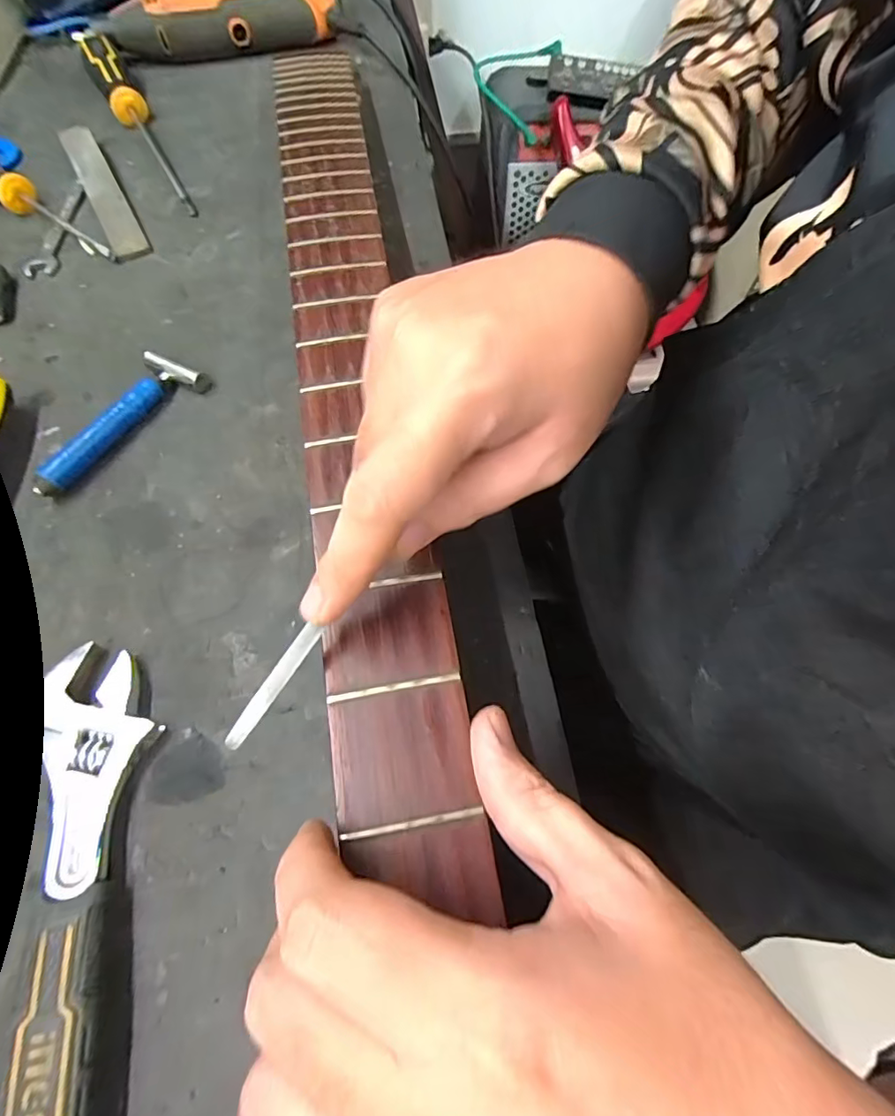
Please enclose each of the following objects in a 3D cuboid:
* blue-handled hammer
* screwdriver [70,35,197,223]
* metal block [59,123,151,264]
[{"bbox_3d":[-0.193,-0.080,0.300,0.039,0.017,0.108,34,67,15],"label":"blue-handled hammer"},{"bbox_3d":[-0.270,-0.382,0.438,0.033,0.034,0.291,-25,67,-13],"label":"screwdriver"},{"bbox_3d":[-0.265,-0.282,0.401,0.024,0.015,0.162,-27,67,-14],"label":"metal block"}]

